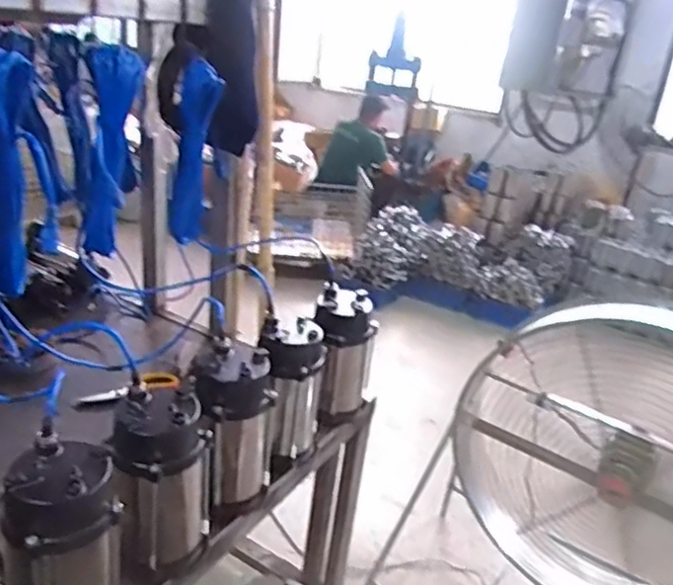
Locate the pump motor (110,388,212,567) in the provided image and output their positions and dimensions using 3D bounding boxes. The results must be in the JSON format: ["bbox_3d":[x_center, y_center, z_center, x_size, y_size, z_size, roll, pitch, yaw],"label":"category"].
[{"bbox_3d":[-0.249,0.269,0.881,0.129,0.238,0.114,1,24,-14],"label":"pump motor"}]

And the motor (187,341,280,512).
[{"bbox_3d":[-0.170,0.223,1.009,0.128,0.251,0.110,1,24,-14],"label":"motor"}]

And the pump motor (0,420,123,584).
[{"bbox_3d":[-0.332,0.313,0.754,0.117,0.238,0.108,-15,31,-40],"label":"pump motor"}]

